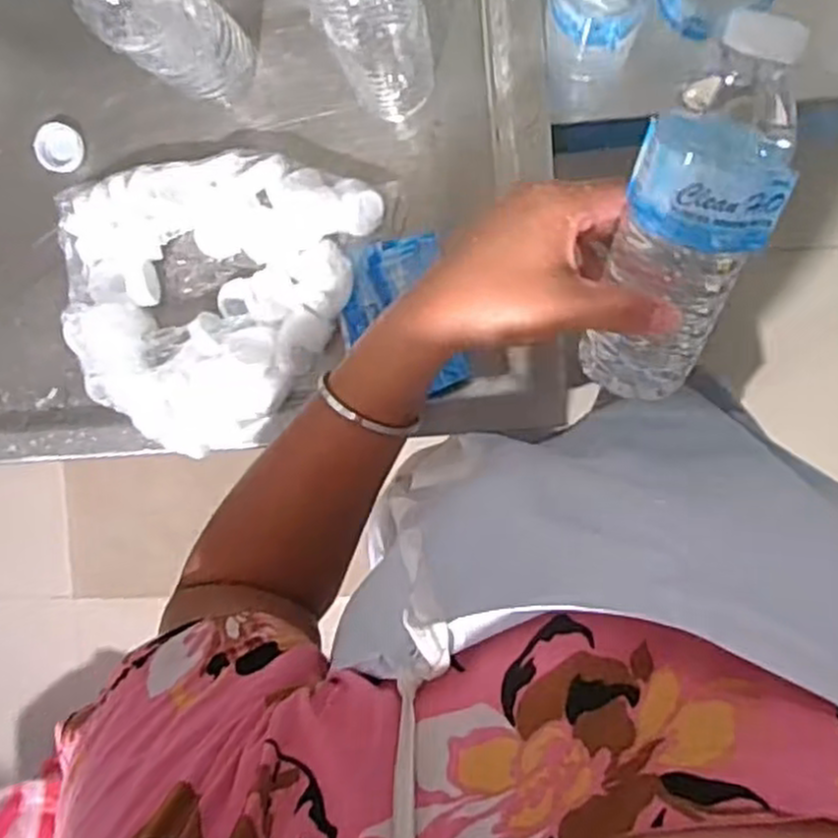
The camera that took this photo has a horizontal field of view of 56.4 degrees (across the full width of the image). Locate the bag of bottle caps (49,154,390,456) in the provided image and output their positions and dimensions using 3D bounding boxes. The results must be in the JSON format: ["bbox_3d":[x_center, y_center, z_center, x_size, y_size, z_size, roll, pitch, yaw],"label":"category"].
[{"bbox_3d":[-0.153,-0.088,0.528,0.203,0.045,0.204,21,96,4],"label":"bag of bottle caps"}]

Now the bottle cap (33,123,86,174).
[{"bbox_3d":[-0.252,-0.190,0.547,0.030,0.014,0.031,0,95,6],"label":"bottle cap"}]

